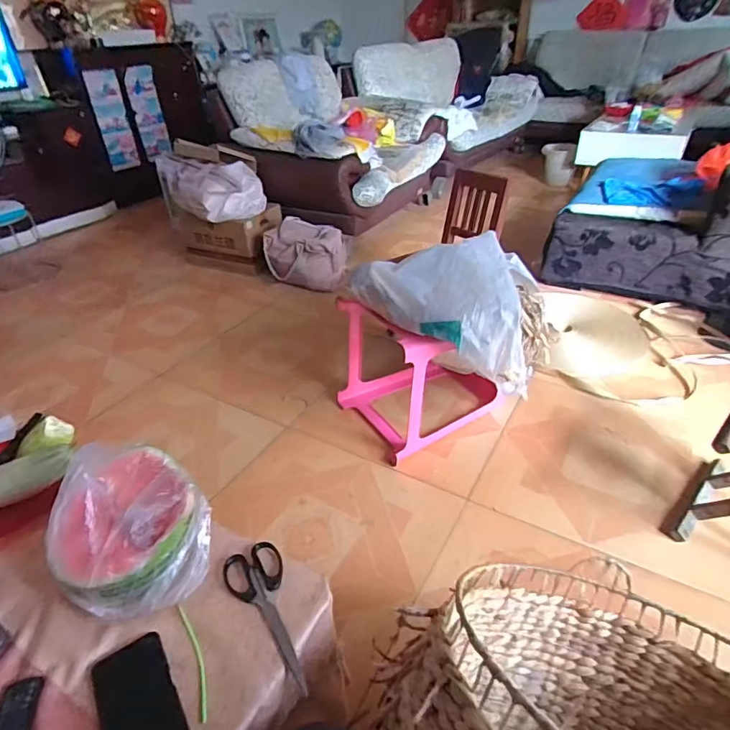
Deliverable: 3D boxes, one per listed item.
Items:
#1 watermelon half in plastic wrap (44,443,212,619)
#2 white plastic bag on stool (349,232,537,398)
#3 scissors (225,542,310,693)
[{"bbox_3d":[-0.291,0.195,0.612,0.173,0.137,0.165,-18,38,-19],"label":"watermelon half in plastic wrap"},{"bbox_3d":[0.258,-0.163,1.395,0.464,0.310,0.456,13,39,22],"label":"white plastic bag on stool"},{"bbox_3d":[-0.114,0.303,0.611,0.072,0.011,0.191,-23,40,-24],"label":"scissors"}]

